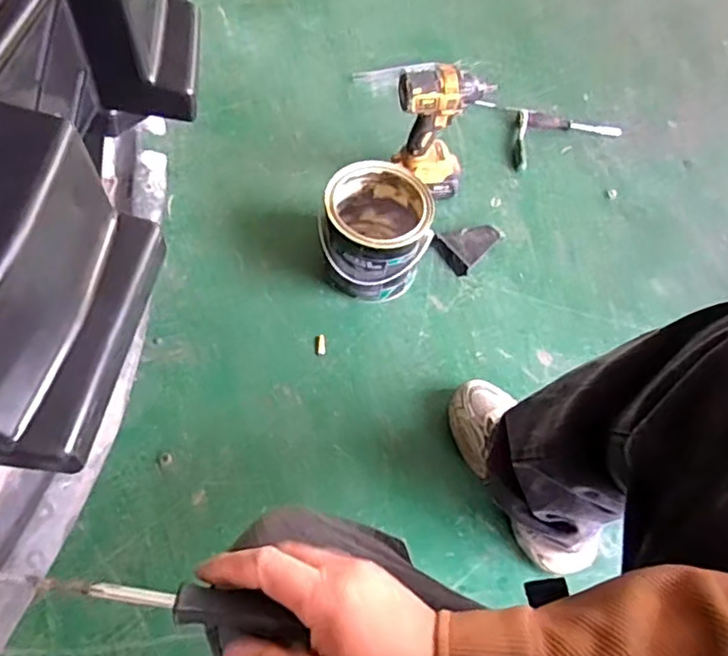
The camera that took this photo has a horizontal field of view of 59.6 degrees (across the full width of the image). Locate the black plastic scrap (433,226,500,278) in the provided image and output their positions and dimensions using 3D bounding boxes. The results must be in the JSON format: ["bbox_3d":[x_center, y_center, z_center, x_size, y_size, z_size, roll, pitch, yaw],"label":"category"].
[{"bbox_3d":[0.182,-0.149,1.108,0.114,0.031,0.078,-35,71,-22],"label":"black plastic scrap"}]

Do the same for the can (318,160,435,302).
[{"bbox_3d":[0.017,-0.157,1.015,0.172,0.162,0.176,-2,62,-7],"label":"can"}]

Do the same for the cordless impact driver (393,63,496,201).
[{"bbox_3d":[0.121,-0.308,1.039,0.140,0.248,0.063,-13,64,-13],"label":"cordless impact driver"}]

